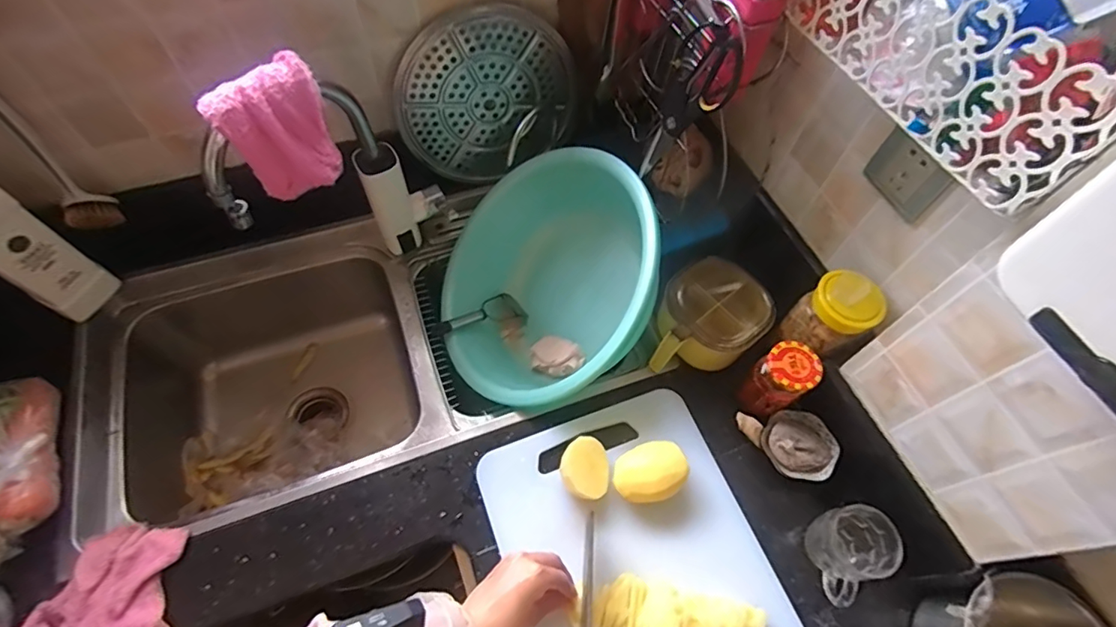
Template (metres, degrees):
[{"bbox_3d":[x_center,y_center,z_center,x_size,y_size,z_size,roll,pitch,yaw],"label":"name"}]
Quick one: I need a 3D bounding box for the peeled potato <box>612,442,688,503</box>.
[{"bbox_3d":[0.111,0.198,0.652,0.086,0.049,0.066,-12,61,-10],"label":"peeled potato"}]

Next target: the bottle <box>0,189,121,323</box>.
[{"bbox_3d":[-0.669,-0.090,0.641,0.046,0.284,0.079,26,62,12],"label":"bottle"}]

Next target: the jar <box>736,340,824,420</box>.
[{"bbox_3d":[0.286,0.088,0.686,0.072,0.092,0.063,-37,68,-21],"label":"jar"}]

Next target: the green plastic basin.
[{"bbox_3d":[0.008,-0.040,0.808,0.359,0.164,0.372,-30,57,28],"label":"green plastic basin"}]

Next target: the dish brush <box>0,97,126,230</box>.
[{"bbox_3d":[-0.627,-0.190,0.621,0.073,0.229,0.053,35,64,16],"label":"dish brush"}]

